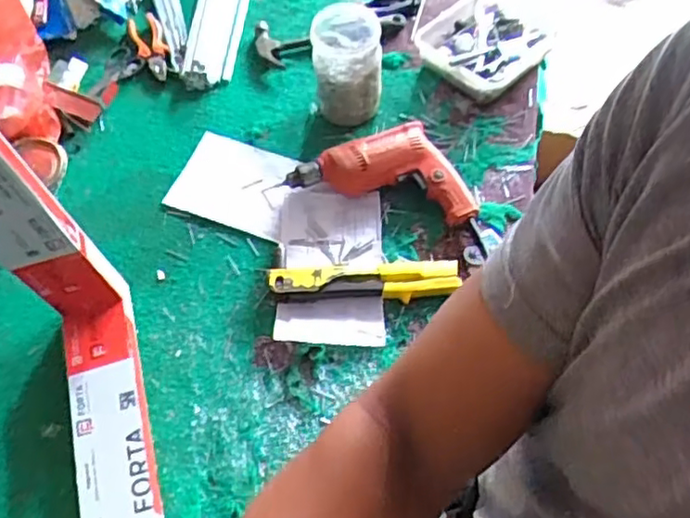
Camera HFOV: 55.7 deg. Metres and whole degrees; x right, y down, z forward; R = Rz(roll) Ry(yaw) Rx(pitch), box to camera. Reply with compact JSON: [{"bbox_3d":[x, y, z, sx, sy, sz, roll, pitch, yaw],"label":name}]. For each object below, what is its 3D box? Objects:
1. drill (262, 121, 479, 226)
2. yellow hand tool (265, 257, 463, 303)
[{"bbox_3d":[0.059,-0.135,0.924,0.262,0.056,0.141,10,60,6],"label":"drill"},{"bbox_3d":[0.026,0.028,0.852,0.242,0.027,0.055,-3,59,-1],"label":"yellow hand tool"}]

